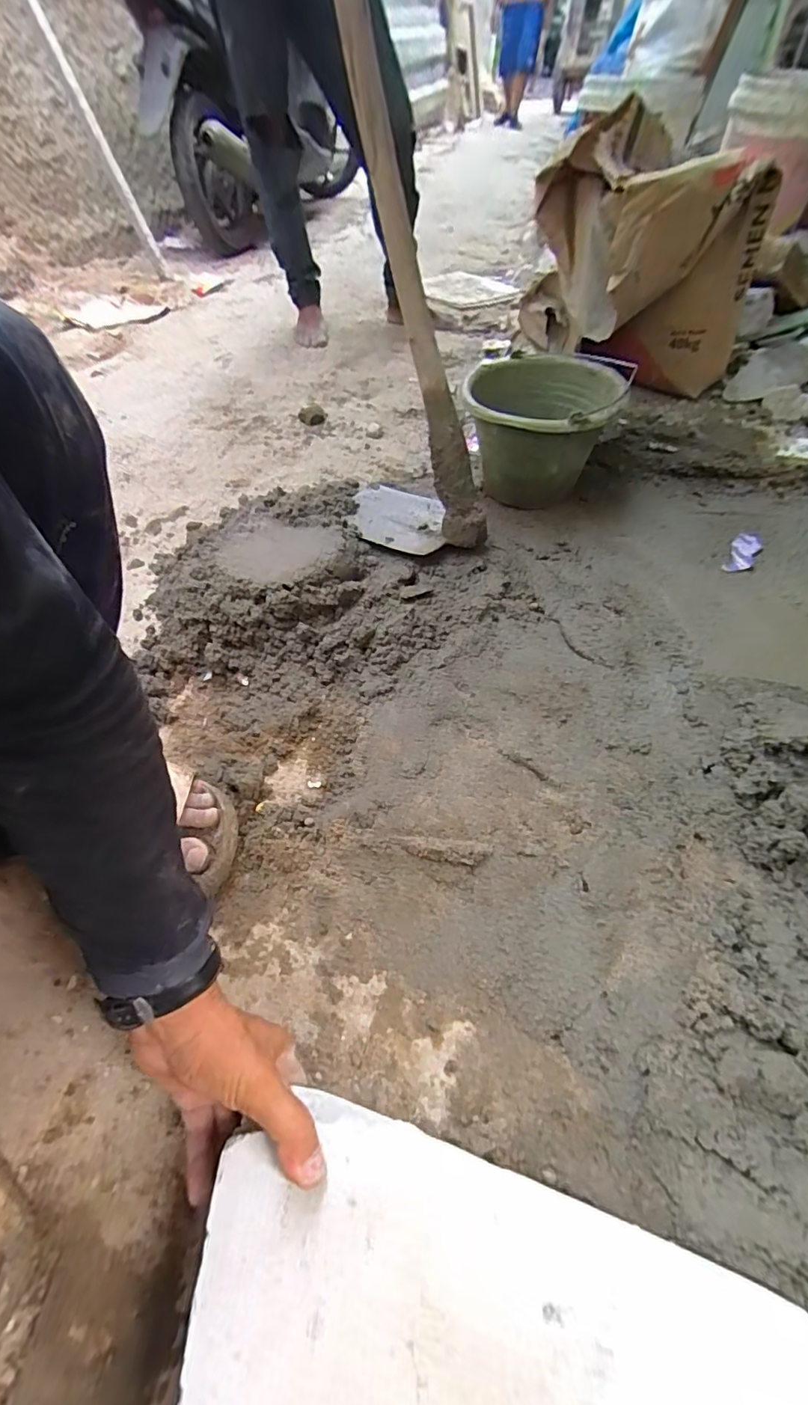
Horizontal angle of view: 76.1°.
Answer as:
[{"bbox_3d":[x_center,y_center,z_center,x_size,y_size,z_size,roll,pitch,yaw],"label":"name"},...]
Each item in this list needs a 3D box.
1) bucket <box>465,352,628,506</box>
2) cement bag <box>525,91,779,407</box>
[{"bbox_3d":[0.231,-0.453,0.881,0.246,0.166,0.264,0,52,0],"label":"bucket"},{"bbox_3d":[0.435,-0.809,0.953,0.326,0.336,0.327,-5,52,-5],"label":"cement bag"}]

